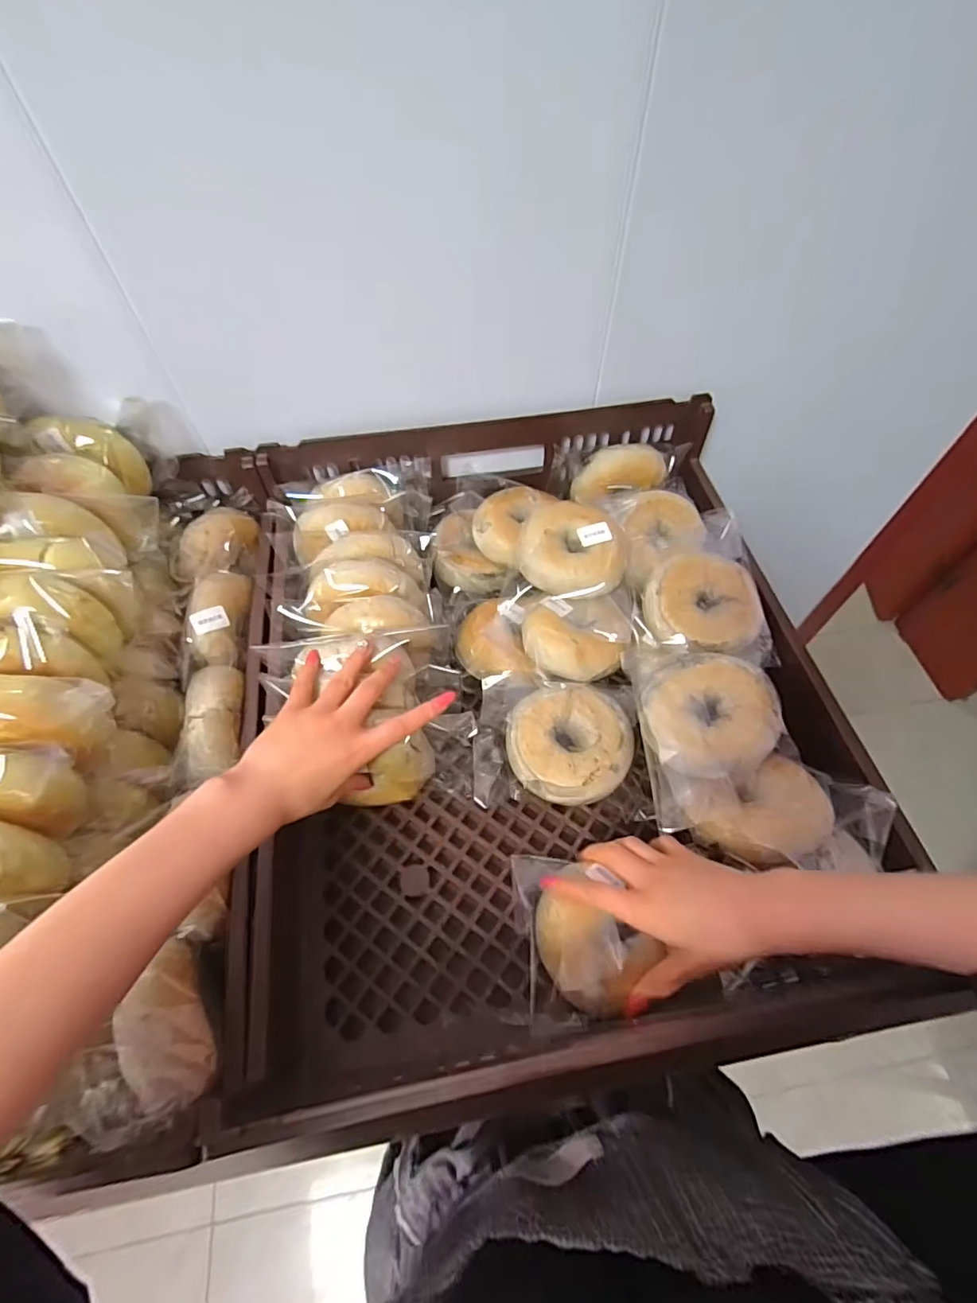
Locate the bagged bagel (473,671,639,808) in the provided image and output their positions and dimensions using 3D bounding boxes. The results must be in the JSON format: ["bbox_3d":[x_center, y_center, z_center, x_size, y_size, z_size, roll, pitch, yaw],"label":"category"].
[{"bbox_3d":[0.063,0.082,0.512,0.152,0.055,0.130,0,57,3],"label":"bagged bagel"}]

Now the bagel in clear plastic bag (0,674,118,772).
[{"bbox_3d":[-0.308,0.051,0.362,0.099,0.078,0.052,-19,59,-10],"label":"bagel in clear plastic bag"}]

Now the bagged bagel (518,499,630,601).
[{"bbox_3d":[0.078,-0.101,0.536,0.091,0.039,0.110,-35,62,-18],"label":"bagged bagel"}]

